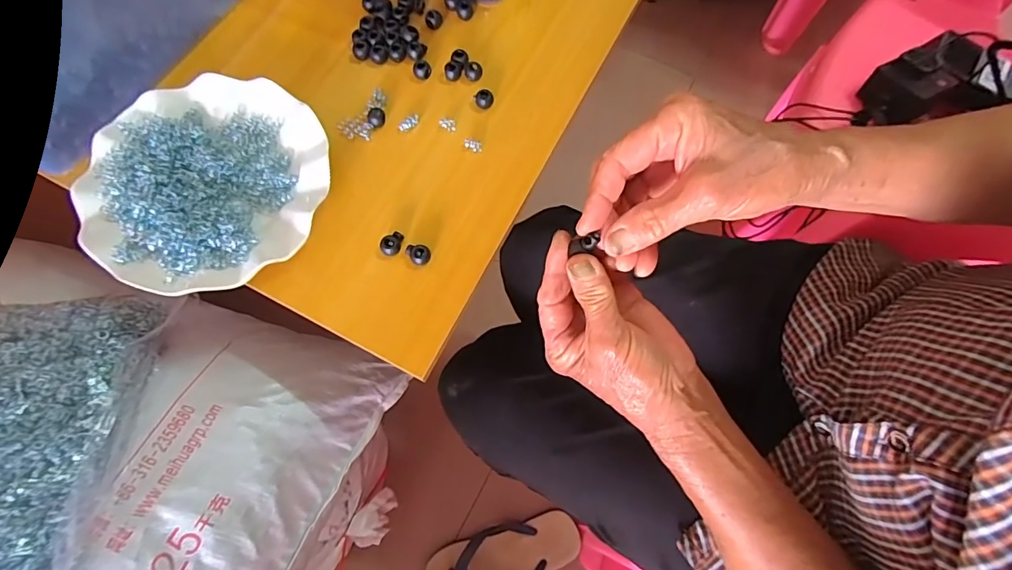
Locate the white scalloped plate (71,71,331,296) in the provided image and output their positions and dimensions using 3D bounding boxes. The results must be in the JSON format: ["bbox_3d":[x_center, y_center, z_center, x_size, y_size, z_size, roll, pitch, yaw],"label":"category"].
[{"bbox_3d":[-0.230,-0.080,0.369,0.178,0.027,0.177,0,71,0],"label":"white scalloped plate"}]

